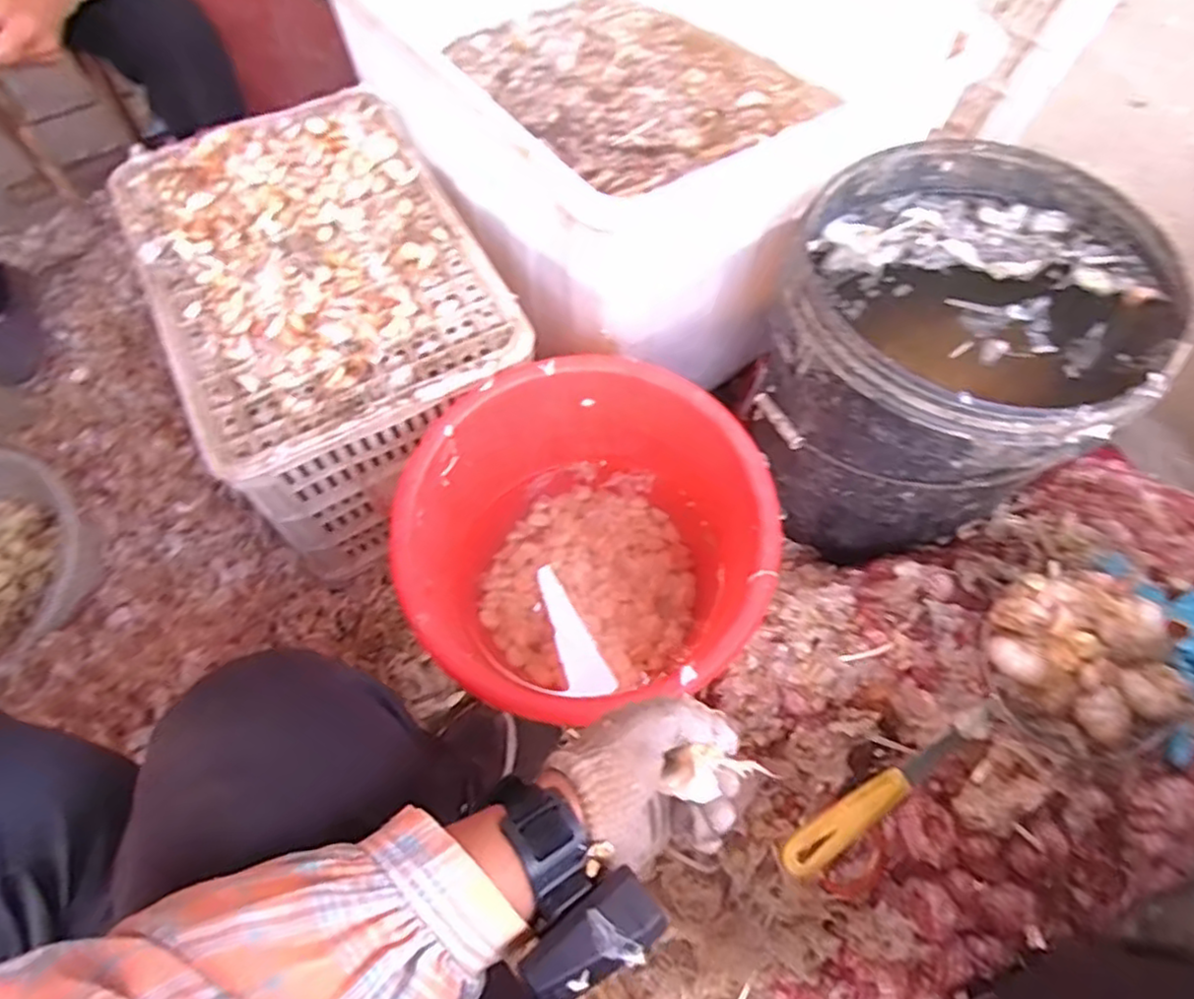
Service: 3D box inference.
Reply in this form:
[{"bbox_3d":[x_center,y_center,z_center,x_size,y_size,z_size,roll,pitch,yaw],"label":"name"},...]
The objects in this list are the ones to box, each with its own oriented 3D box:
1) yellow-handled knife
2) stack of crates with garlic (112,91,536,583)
[{"bbox_3d":[0.238,0.242,0.580,0.214,0.029,0.030,-20,56,-27],"label":"yellow-handled knife"},{"bbox_3d":[-0.320,-0.216,0.866,0.336,0.288,0.465,-27,58,-13],"label":"stack of crates with garlic"}]

